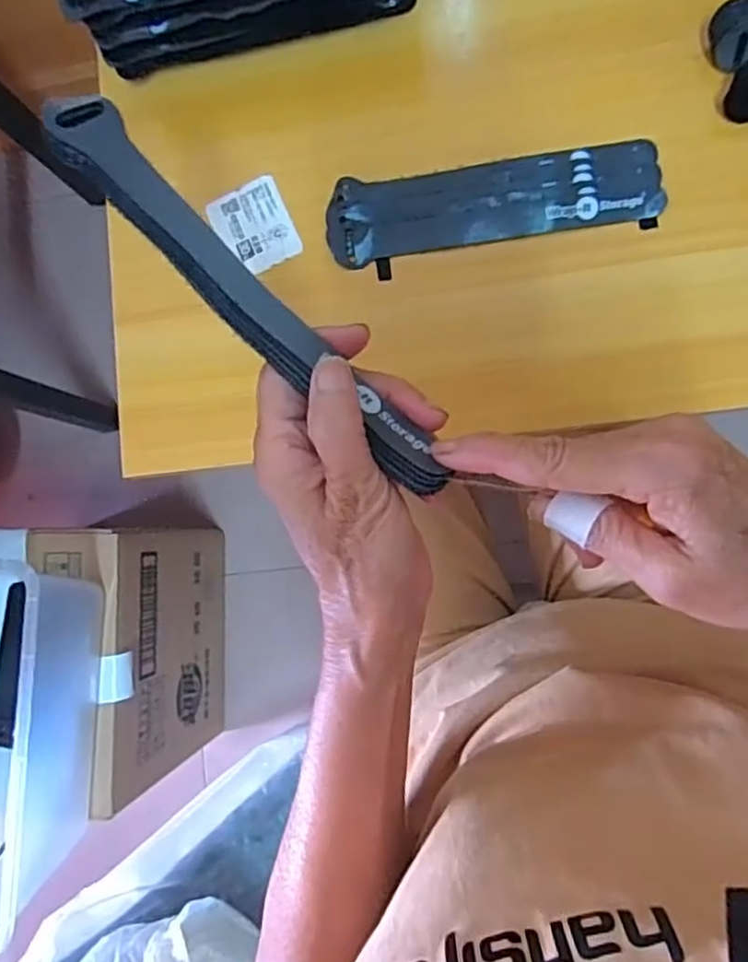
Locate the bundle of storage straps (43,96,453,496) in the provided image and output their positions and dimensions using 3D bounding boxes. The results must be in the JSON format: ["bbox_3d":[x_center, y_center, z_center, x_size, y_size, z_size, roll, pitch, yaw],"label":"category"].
[{"bbox_3d":[-0.044,-0.066,0.253,0.191,0.019,0.024,45,94,-2],"label":"bundle of storage straps"}]

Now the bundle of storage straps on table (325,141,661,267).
[{"bbox_3d":[0.072,-0.172,0.414,0.198,0.008,0.052,-5,86,8],"label":"bundle of storage straps on table"}]

